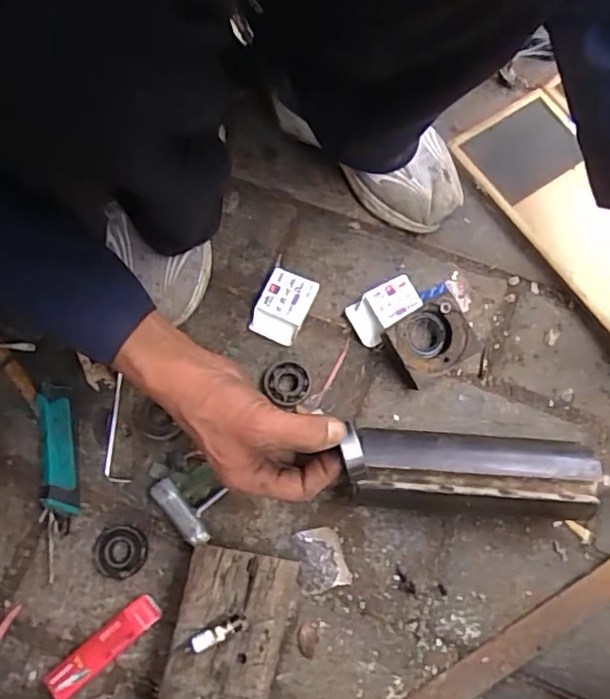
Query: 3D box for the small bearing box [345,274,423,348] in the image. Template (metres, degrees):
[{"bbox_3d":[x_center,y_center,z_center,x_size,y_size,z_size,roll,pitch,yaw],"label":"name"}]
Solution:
[{"bbox_3d":[0.082,-0.043,0.612,0.073,0.021,0.047,-33,75,-11],"label":"small bearing box"}]

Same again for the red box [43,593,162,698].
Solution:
[{"bbox_3d":[-0.174,0.258,0.512,0.106,0.027,0.028,-39,77,-12],"label":"red box"}]

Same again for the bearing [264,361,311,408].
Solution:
[{"bbox_3d":[-0.017,0.032,0.587,0.046,0.015,0.043,0,72,-1],"label":"bearing"}]

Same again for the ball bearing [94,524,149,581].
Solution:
[{"bbox_3d":[-0.169,0.185,0.539,0.048,0.016,0.045,0,72,-1],"label":"ball bearing"}]

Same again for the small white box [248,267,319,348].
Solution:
[{"bbox_3d":[-0.022,-0.044,0.610,0.050,0.021,0.070,22,73,6],"label":"small white box"}]

